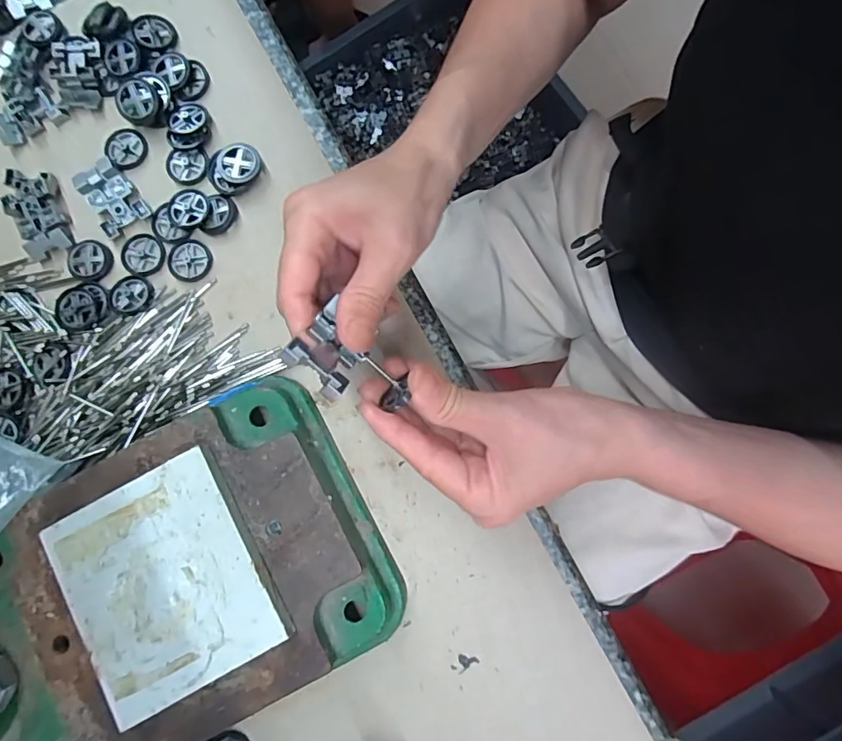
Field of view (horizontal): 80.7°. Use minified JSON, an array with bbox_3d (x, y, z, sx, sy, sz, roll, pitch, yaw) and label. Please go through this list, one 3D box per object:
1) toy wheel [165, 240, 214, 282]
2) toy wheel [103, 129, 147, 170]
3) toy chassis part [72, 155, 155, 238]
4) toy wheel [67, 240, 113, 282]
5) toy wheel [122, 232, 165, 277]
[{"bbox_3d":[-0.151,-0.072,0.322,0.028,0.004,0.027,0,82,3],"label":"toy wheel"},{"bbox_3d":[-0.199,-0.151,0.334,0.026,0.005,0.025,-39,82,-3],"label":"toy wheel"},{"bbox_3d":[-0.201,-0.112,0.322,0.031,0.017,0.041,-34,82,-3],"label":"toy chassis part"},{"bbox_3d":[-0.216,-0.072,0.324,0.029,0.005,0.026,27,84,6],"label":"toy wheel"},{"bbox_3d":[-0.182,-0.076,0.324,0.027,0.004,0.028,0,82,3],"label":"toy wheel"}]

